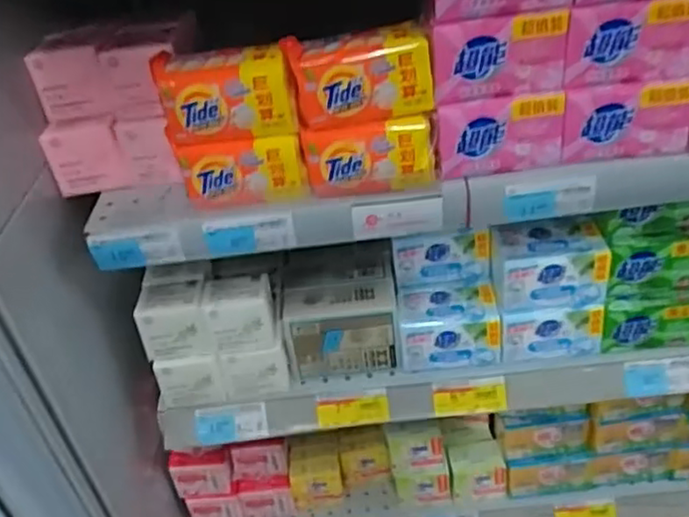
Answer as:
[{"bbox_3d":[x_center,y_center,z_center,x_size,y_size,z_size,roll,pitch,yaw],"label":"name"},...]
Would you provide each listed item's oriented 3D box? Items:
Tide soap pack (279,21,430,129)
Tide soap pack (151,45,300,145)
[{"bbox_3d":[0.013,-0.152,0.570,0.111,0.061,0.045,-8,36,-2],"label":"Tide soap pack"},{"bbox_3d":[-0.098,-0.140,0.577,0.112,0.064,0.046,-4,36,5],"label":"Tide soap pack"}]

